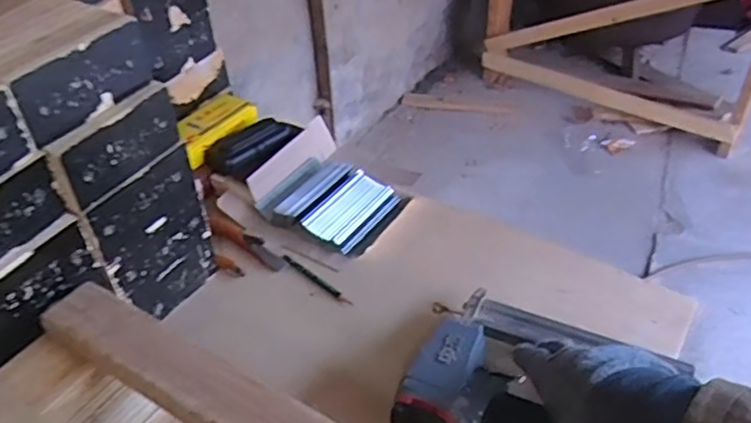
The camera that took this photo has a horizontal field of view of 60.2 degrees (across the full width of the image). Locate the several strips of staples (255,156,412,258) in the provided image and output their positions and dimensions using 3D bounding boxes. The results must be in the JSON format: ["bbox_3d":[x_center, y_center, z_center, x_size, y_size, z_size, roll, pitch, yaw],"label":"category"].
[{"bbox_3d":[-0.049,-0.012,0.774,0.143,0.024,0.118,21,46,27],"label":"several strips of staples"}]

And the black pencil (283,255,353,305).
[{"bbox_3d":[-0.064,0.073,0.700,0.106,0.004,0.008,30,50,34],"label":"black pencil"}]

